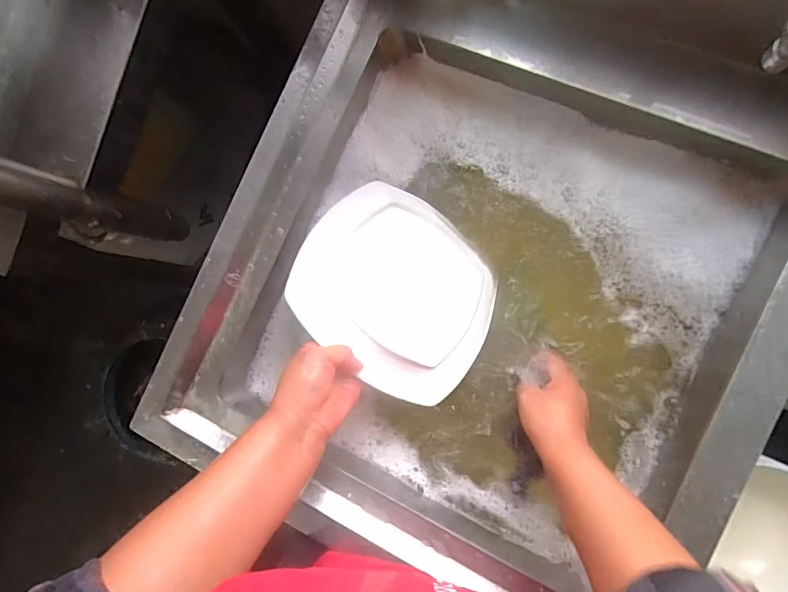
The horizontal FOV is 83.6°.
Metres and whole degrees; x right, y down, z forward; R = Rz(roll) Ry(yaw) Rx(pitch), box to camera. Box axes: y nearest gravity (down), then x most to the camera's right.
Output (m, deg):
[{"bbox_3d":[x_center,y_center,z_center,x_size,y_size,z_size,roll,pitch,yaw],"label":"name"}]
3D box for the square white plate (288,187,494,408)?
[{"bbox_3d":[0.014,-0.010,0.516,0.241,0.031,0.221,39,63,-9],"label":"square white plate"}]

